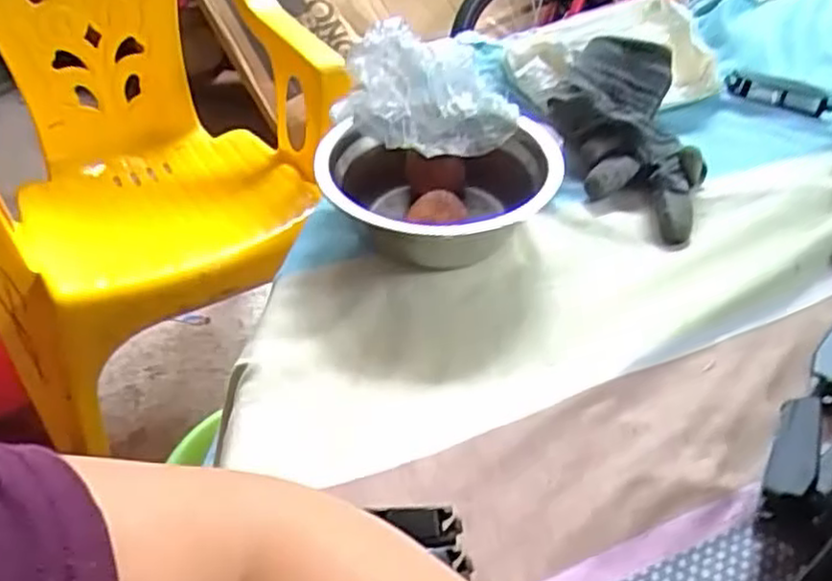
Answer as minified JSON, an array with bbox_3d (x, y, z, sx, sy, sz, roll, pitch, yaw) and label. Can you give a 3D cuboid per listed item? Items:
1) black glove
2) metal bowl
[{"bbox_3d":[0.135,-0.102,0.486,0.087,0.029,0.178,1,57,-1],"label":"black glove"},{"bbox_3d":[0.014,-0.056,0.433,0.127,0.051,0.127,1,43,-1],"label":"metal bowl"}]

